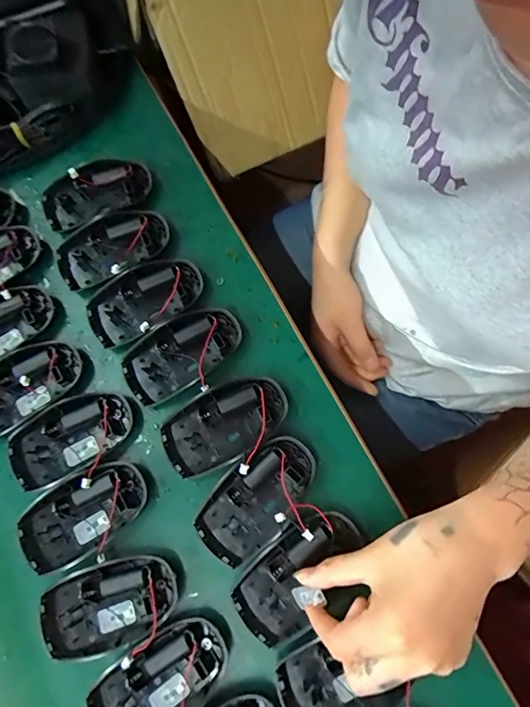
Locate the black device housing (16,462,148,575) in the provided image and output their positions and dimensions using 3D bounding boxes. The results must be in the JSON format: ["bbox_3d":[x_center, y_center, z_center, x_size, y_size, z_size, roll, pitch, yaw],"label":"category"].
[{"bbox_3d":[-0.143,0.126,0.328,0.101,0.017,0.057,-34,76,-3],"label":"black device housing"}]

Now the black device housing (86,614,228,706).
[{"bbox_3d":[-0.077,0.236,0.299,0.100,0.016,0.059,-36,76,-3],"label":"black device housing"}]

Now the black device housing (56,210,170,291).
[{"bbox_3d":[-0.141,-0.101,0.386,0.102,0.018,0.052,-26,76,-1],"label":"black device housing"}]

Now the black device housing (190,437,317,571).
[{"bbox_3d":[-0.007,0.112,0.329,0.056,0.023,0.103,37,83,12],"label":"black device housing"}]

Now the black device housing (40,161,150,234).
[{"bbox_3d":[-0.161,-0.158,0.402,0.102,0.021,0.060,-24,76,0],"label":"black device housing"}]

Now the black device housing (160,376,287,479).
[{"bbox_3d":[-0.033,0.056,0.342,0.101,0.021,0.057,-32,76,-2],"label":"black device housing"}]

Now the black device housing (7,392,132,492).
[{"bbox_3d":[-0.161,0.068,0.344,0.101,0.016,0.058,-27,76,-1],"label":"black device housing"}]

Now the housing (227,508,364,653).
[{"bbox_3d":[0.024,0.162,0.314,0.055,0.020,0.103,40,84,12],"label":"housing"}]

